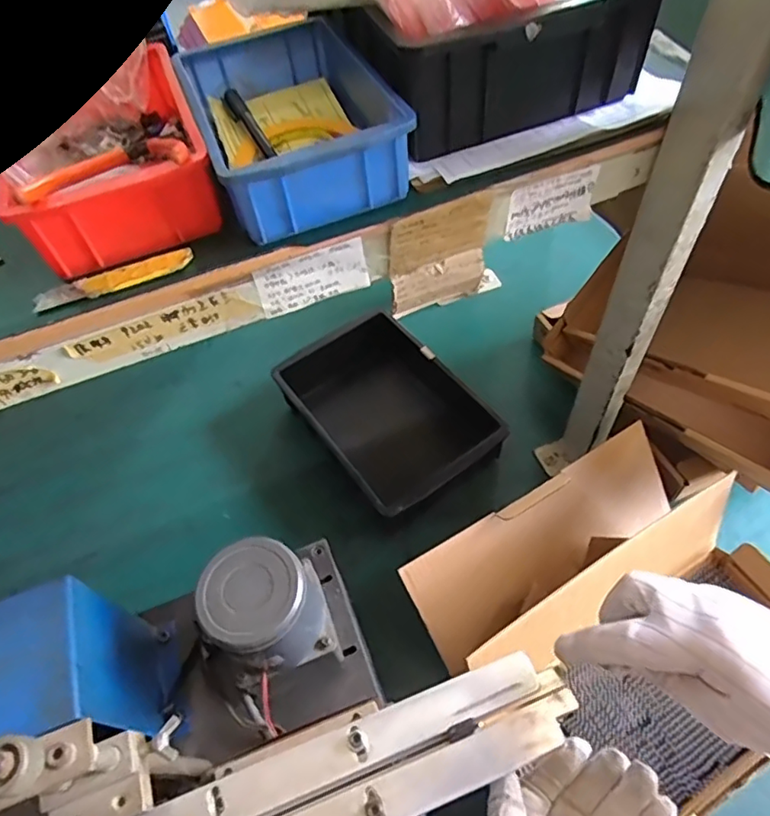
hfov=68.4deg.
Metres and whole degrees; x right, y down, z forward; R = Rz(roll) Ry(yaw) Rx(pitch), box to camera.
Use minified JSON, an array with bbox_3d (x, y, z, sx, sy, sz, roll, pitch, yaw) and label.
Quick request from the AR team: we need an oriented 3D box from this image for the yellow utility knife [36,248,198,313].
[{"bbox_3d":[-0.183,-0.089,0.385,0.104,0.006,0.024,-20,56,-8],"label":"yellow utility knife"}]

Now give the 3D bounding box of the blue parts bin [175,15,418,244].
[{"bbox_3d":[-0.072,-0.216,0.427,0.126,0.055,0.188,-22,56,-10],"label":"blue parts bin"}]

